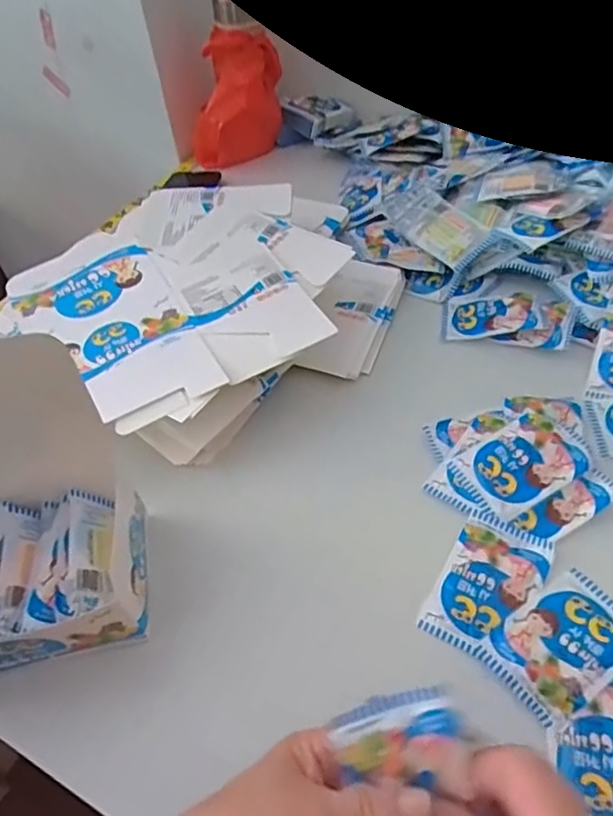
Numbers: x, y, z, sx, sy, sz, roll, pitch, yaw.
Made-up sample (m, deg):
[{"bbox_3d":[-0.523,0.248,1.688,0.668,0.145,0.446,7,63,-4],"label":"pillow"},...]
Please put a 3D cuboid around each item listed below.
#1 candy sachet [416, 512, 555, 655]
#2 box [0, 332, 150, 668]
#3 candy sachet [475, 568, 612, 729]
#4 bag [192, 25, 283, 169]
[{"bbox_3d":[0.129,0.122,0.407,0.063,0.004,0.100,23,55,23],"label":"candy sachet"},{"bbox_3d":[-0.193,0.065,0.353,0.143,0.166,0.119,-10,49,-4],"label":"box"},{"bbox_3d":[0.170,0.150,0.376,0.100,0.009,0.063,-29,53,-19],"label":"candy sachet"},{"bbox_3d":[-0.096,-0.422,0.807,0.137,0.159,0.052,-18,50,-10],"label":"bag"}]

